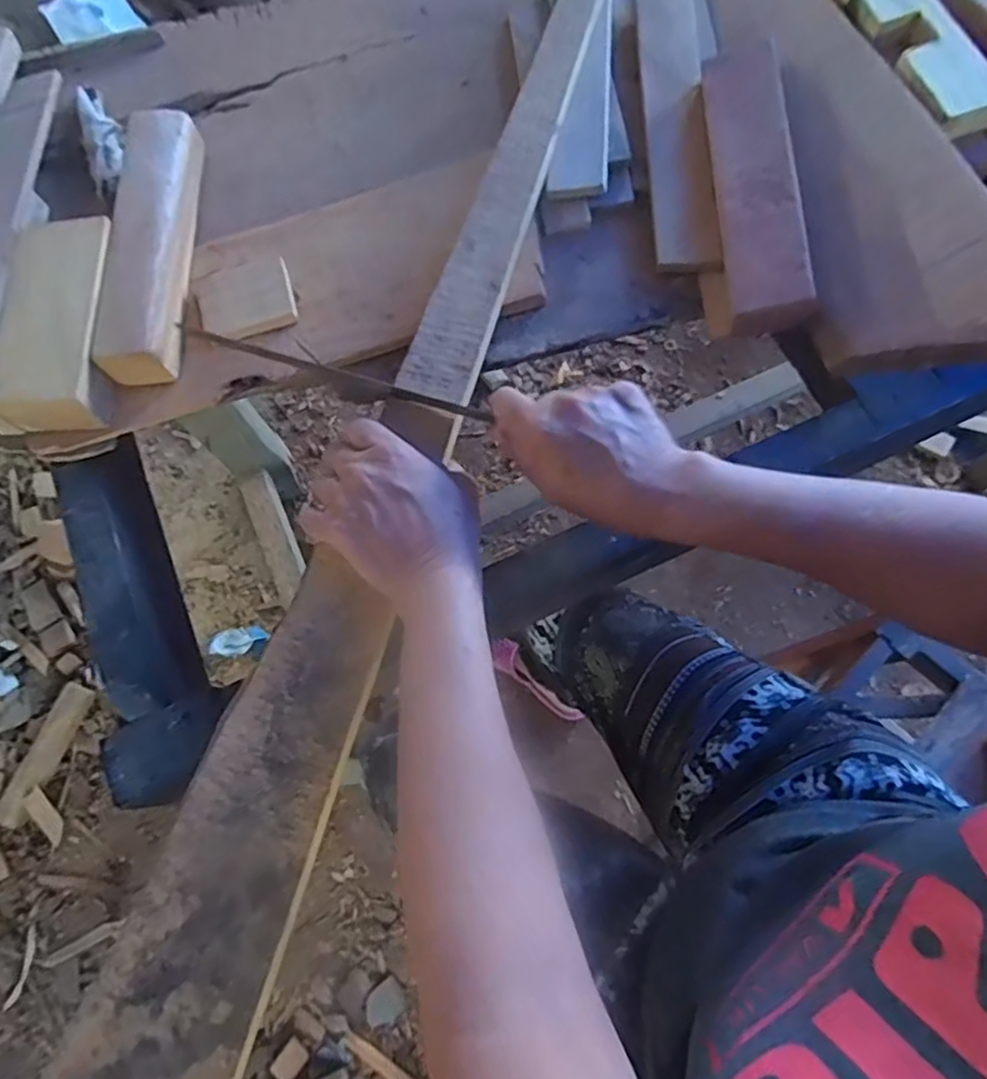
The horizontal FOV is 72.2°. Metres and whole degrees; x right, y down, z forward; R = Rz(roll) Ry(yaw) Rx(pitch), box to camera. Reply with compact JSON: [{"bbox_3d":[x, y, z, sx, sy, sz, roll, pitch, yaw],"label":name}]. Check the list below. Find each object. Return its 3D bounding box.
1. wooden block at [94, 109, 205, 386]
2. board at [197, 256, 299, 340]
[{"bbox_3d":[-0.250,-0.221,0.501,0.049,0.034,0.227,-6,71,2],"label":"wooden block"},{"bbox_3d":[-0.178,-0.174,0.490,0.067,0.009,0.062,-23,72,-4],"label":"board"}]

